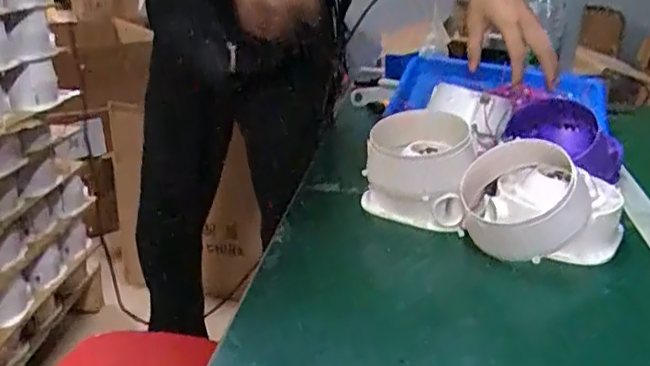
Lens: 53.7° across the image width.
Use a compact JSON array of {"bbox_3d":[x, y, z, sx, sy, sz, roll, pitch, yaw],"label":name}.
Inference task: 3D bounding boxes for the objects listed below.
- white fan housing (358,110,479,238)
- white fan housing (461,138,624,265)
[{"bbox_3d":[0.106,-0.023,0.752,0.115,0.096,0.156,3,22,3],"label":"white fan housing"},{"bbox_3d":[0.222,0.022,0.653,0.156,0.099,0.116,9,24,18],"label":"white fan housing"}]

